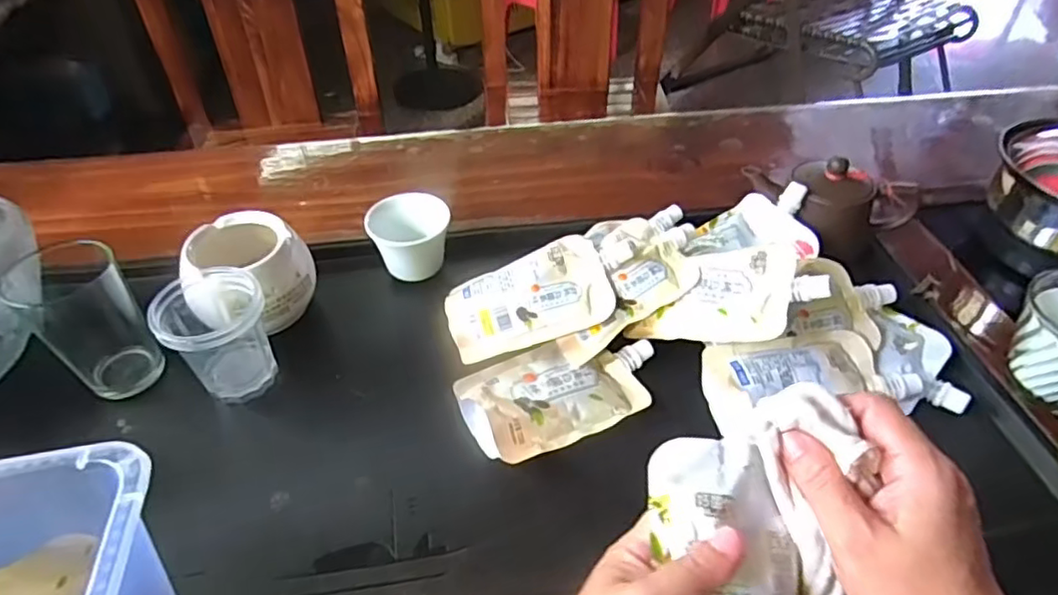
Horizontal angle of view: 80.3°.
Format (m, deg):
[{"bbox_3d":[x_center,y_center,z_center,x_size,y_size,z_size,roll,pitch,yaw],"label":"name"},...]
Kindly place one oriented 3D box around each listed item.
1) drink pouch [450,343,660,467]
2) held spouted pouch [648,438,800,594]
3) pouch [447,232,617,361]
[{"bbox_3d":[0.025,0.061,0.460,0.147,0.030,0.084,-21,47,-20],"label":"drink pouch"},{"bbox_3d":[0.097,0.135,0.306,0.069,0.022,0.127,-2,68,-1],"label":"held spouted pouch"},{"bbox_3d":[-0.001,-0.002,0.493,0.126,0.013,0.082,-18,61,-2],"label":"pouch"}]

